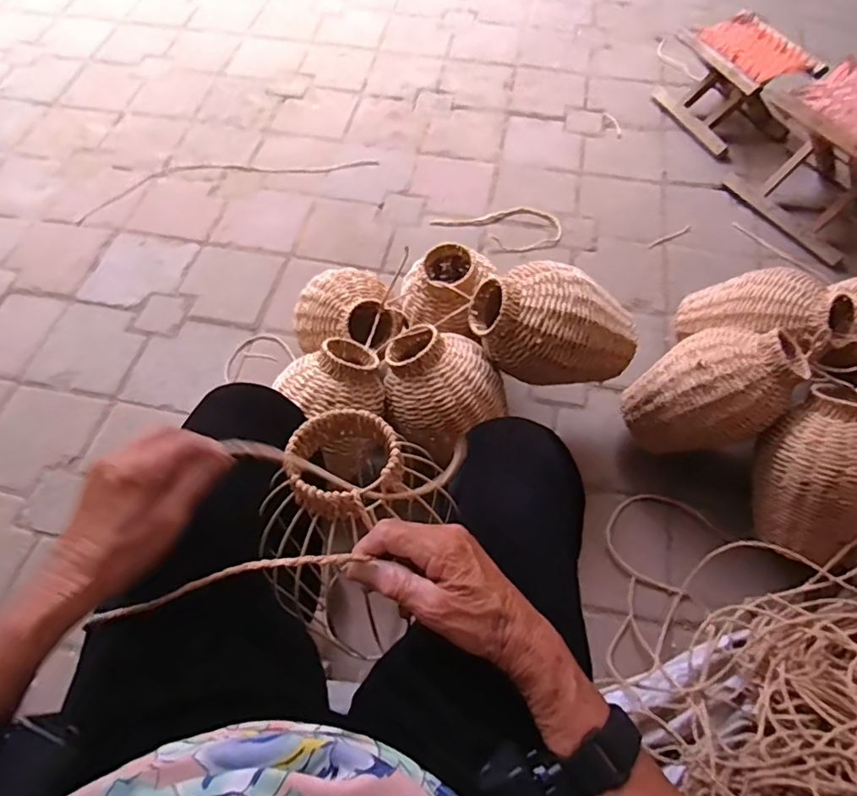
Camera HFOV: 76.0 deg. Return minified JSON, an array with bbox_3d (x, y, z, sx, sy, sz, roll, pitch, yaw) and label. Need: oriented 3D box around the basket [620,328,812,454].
[{"bbox_3d":[0.445,-0.013,0.874,0.169,0.266,0.175,47,28,1],"label":"basket"}]

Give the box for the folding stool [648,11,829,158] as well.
[{"bbox_3d":[0.773,-0.791,1.391,0.234,0.189,0.305,-18,63,-11],"label":"folding stool"}]

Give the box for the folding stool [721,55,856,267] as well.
[{"bbox_3d":[0.917,-0.526,1.218,0.284,0.244,0.321,-30,66,-16],"label":"folding stool"}]

